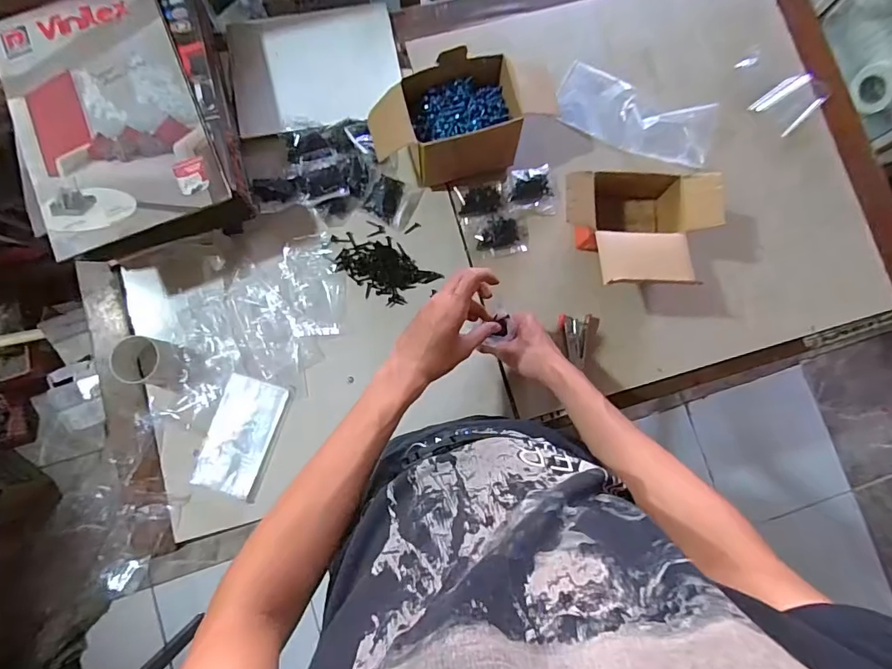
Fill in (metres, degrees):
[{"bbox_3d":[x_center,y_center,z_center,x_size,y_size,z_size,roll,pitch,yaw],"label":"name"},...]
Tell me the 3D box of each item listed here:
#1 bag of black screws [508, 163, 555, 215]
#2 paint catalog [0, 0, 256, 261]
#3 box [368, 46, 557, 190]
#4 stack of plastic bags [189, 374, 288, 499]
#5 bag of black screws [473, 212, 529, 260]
[{"bbox_3d":[0.125,-0.212,0.683,0.067,0.025,0.069,-2,83,-3],"label":"bag of black screws"},{"bbox_3d":[-0.406,-0.264,0.601,0.239,0.085,0.340,-16,84,-4],"label":"paint catalog"},{"bbox_3d":[0.024,-0.292,0.653,0.245,0.109,0.130,-12,83,-4],"label":"box"},{"bbox_3d":[-0.273,0.135,0.623,0.079,0.012,0.150,18,82,0],"label":"stack of plastic bags"},{"bbox_3d":[0.082,-0.147,0.668,0.078,0.034,0.060,-10,83,-3],"label":"bag of black screws"}]

